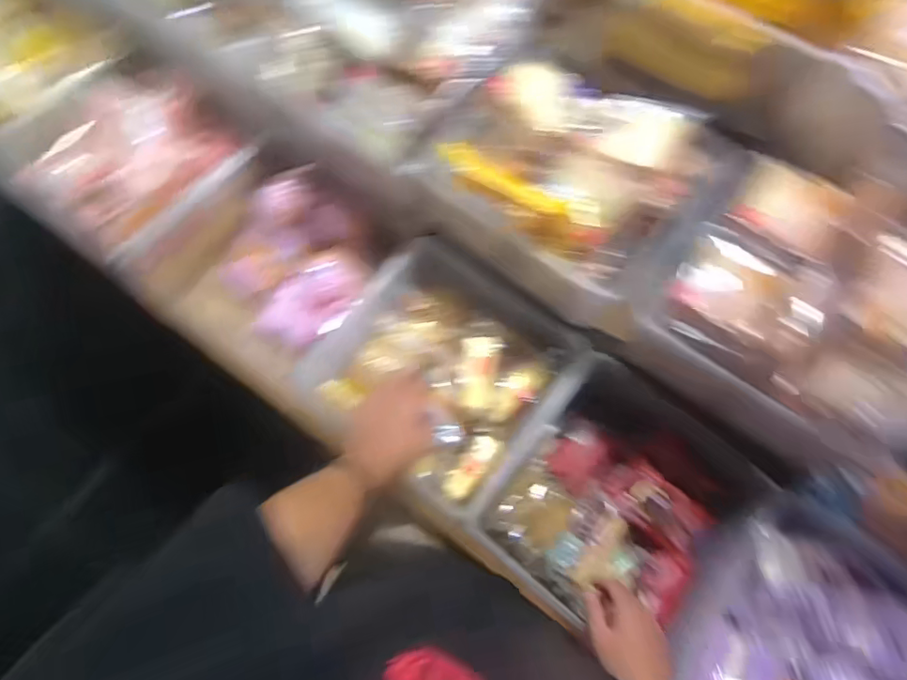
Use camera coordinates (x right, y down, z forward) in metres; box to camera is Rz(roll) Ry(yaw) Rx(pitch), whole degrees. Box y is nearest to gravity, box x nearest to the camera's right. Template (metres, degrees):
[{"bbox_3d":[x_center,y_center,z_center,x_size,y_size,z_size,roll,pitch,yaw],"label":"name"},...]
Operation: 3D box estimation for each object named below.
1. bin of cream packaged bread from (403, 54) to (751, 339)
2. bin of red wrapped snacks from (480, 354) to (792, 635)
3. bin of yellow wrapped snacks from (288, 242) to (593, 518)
[{"bbox_3d":[0.161,-0.242,0.688,0.350,0.093,0.295,35,71,10],"label":"bin of cream packaged bread"},{"bbox_3d":[0.222,0.218,0.752,0.279,0.106,0.305,39,72,11],"label":"bin of red wrapped snacks"},{"bbox_3d":[-0.018,0.055,0.785,0.316,0.121,0.291,30,70,8],"label":"bin of yellow wrapped snacks"}]

